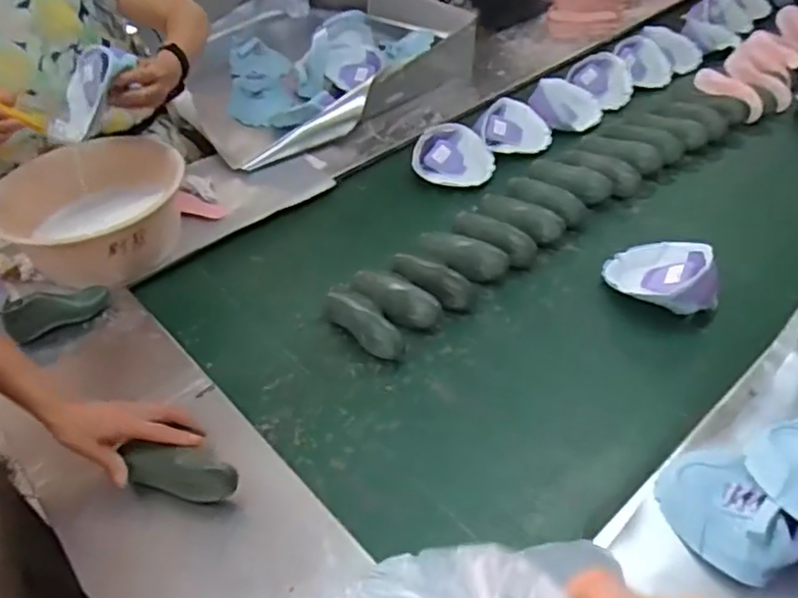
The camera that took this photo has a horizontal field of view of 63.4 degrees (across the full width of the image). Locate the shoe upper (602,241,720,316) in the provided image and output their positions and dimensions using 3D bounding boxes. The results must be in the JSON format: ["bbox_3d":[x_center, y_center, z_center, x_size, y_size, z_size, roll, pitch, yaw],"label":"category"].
[{"bbox_3d":[0.397,-0.038,0.973,0.168,0.073,0.110,31,54,32],"label":"shoe upper"}]

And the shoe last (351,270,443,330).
[{"bbox_3d":[-0.009,-0.003,0.988,0.059,0.050,0.170,-33,50,-26],"label":"shoe last"}]

